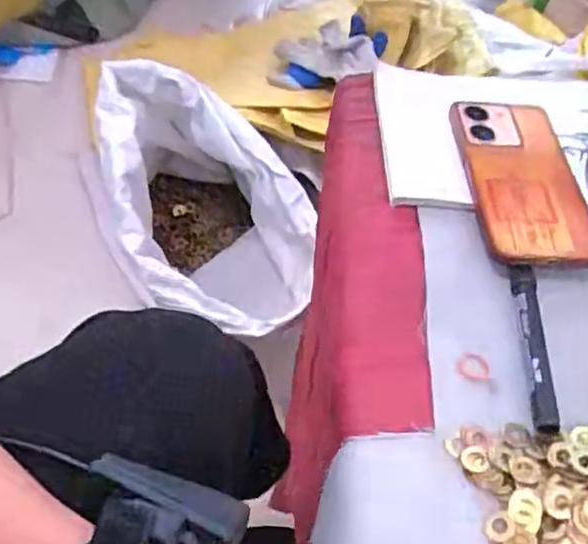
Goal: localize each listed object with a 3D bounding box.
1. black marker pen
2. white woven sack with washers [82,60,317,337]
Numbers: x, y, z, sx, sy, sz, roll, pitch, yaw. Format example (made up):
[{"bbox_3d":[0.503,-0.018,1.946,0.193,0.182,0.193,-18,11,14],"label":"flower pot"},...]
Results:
[{"bbox_3d":[0.146,0.044,0.433,0.016,0.016,0.109,5,51,-3],"label":"black marker pen"},{"bbox_3d":[-0.132,-0.092,0.899,0.207,0.322,0.346,-14,55,-18],"label":"white woven sack with washers"}]

